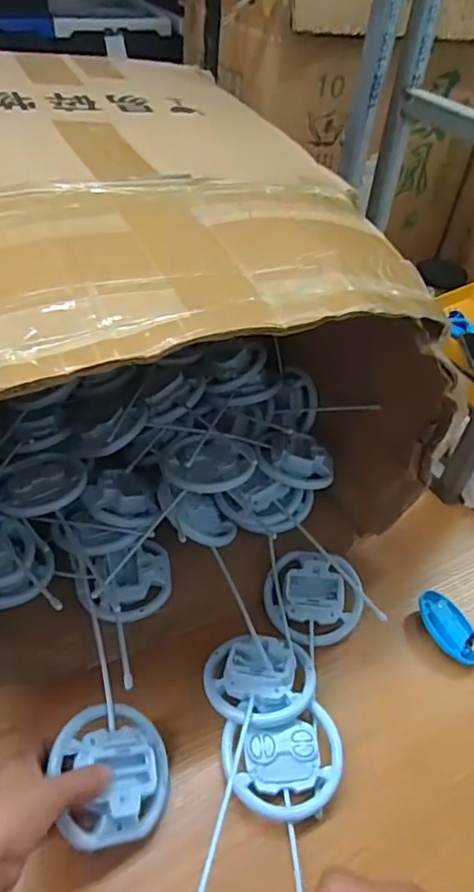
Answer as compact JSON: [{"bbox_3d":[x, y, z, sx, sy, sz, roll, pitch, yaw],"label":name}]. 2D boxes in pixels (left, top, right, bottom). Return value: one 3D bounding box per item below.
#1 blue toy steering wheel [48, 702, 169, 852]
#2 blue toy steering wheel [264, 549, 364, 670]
[{"bbox_3d":[-0.098,0.263,0.461,0.092,0.020,0.100,20,49,-24],"label":"blue toy steering wheel"},{"bbox_3d":[0.079,0.160,0.600,0.099,0.031,0.099,-10,54,13],"label":"blue toy steering wheel"}]

